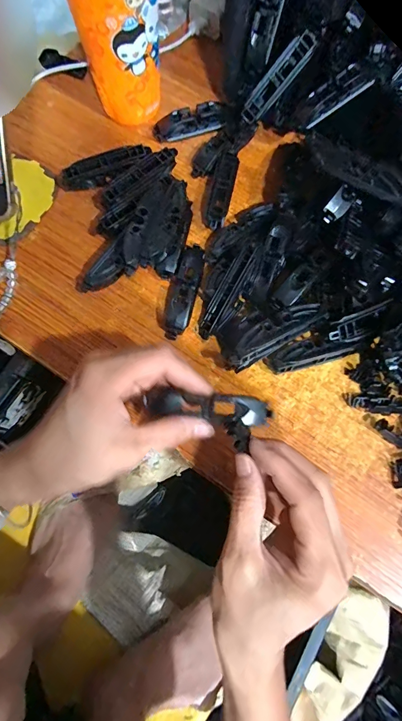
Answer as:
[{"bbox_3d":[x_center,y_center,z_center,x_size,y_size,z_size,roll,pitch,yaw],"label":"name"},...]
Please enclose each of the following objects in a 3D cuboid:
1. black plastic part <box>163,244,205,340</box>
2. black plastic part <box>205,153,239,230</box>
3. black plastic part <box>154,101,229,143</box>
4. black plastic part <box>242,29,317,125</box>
[{"bbox_3d":[-0.015,-0.058,0.299,0.024,0.016,0.080,11,75,3],"label":"black plastic part"},{"bbox_3d":[0.018,-0.148,0.320,0.018,0.015,0.075,14,75,4],"label":"black plastic part"},{"bbox_3d":[-0.009,-0.230,0.348,0.073,0.013,0.021,-17,76,-5],"label":"black plastic part"},{"bbox_3d":[0.067,-0.246,0.318,0.077,0.018,0.015,-42,76,26],"label":"black plastic part"}]

